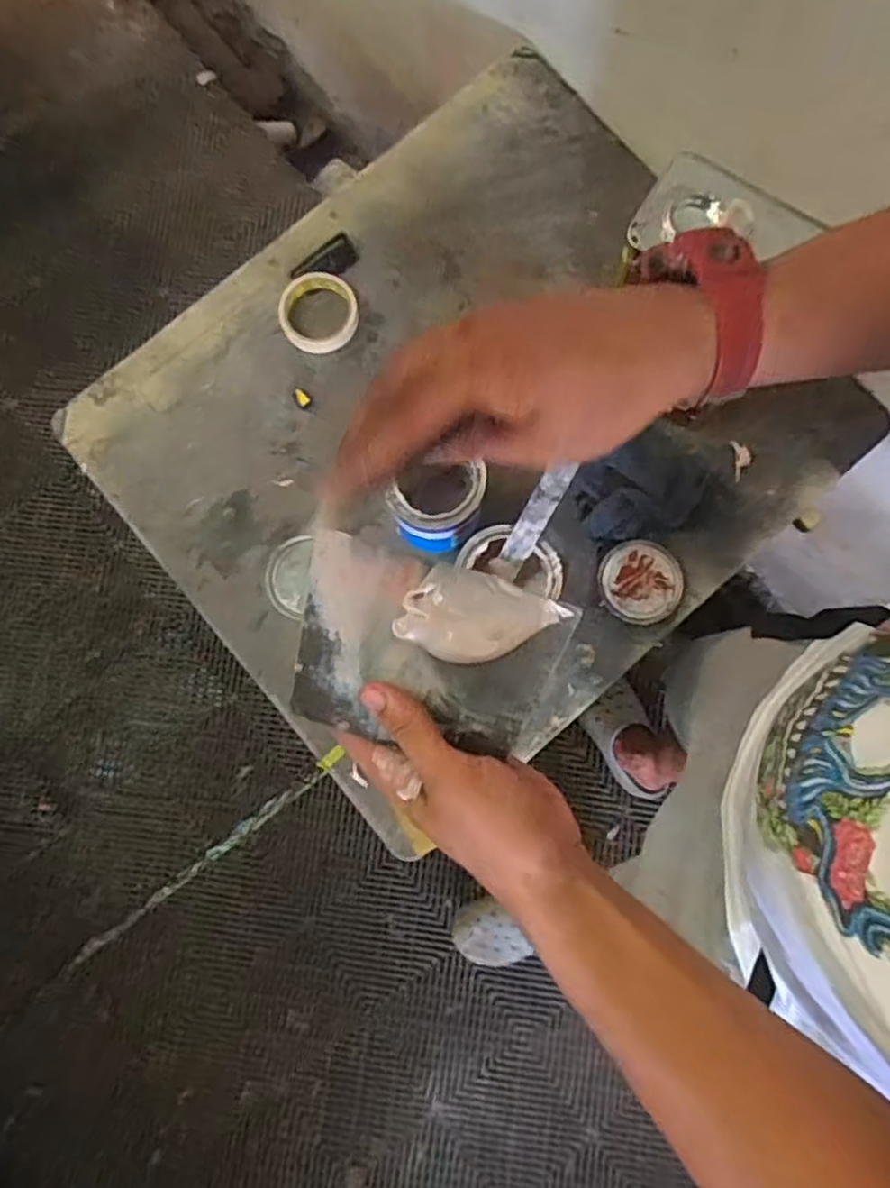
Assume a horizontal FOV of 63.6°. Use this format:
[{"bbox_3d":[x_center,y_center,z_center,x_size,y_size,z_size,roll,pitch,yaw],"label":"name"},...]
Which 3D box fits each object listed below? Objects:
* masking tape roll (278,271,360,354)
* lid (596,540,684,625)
[{"bbox_3d":[-0.154,-0.344,0.874,0.094,0.023,0.094,0,82,3],"label":"masking tape roll"},{"bbox_3d":[0.226,-0.013,0.826,0.096,0.013,0.091,0,82,3],"label":"lid"}]

